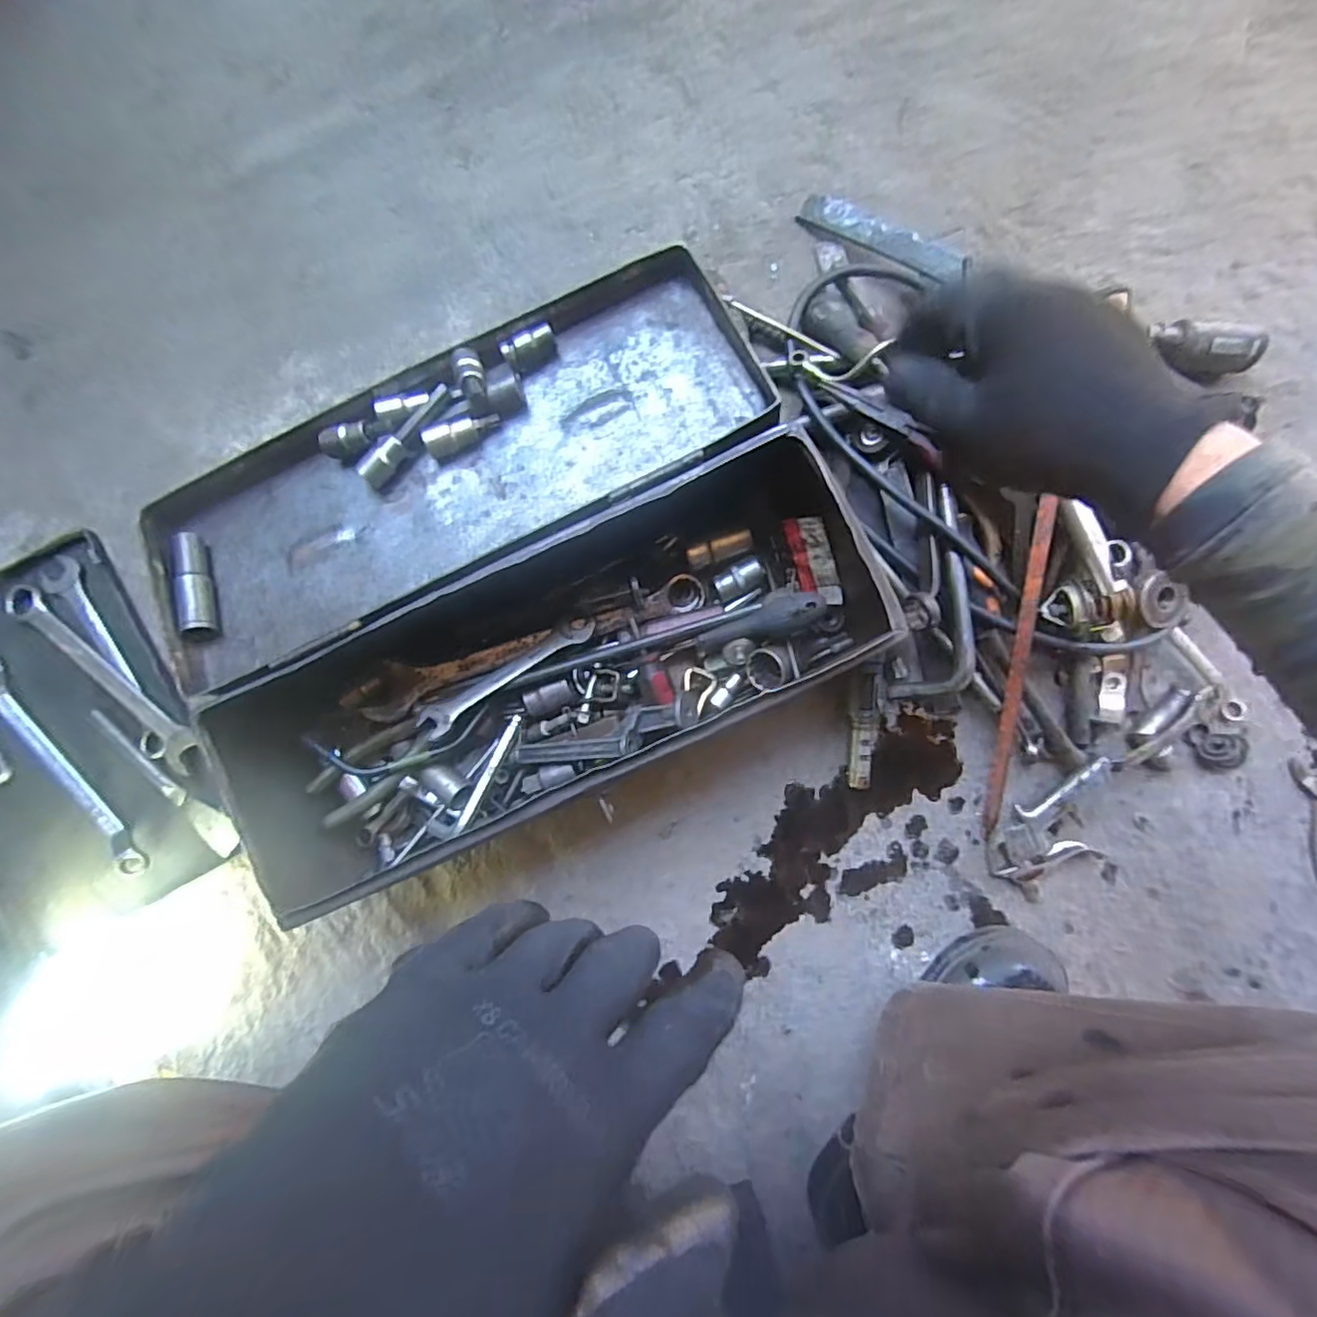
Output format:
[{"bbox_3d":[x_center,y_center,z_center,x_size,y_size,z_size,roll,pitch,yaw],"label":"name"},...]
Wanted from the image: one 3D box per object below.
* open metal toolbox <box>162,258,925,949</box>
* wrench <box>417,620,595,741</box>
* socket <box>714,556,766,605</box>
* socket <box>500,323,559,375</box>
[{"bbox_3d":[-0.106,-0.062,0.455,0.439,0.151,0.316,-25,87,1],"label":"open metal toolbox"},{"bbox_3d":[-0.115,0.013,0.461,0.150,0.010,0.037,-28,48,-4],"label":"wrench"},{"bbox_3d":[0.066,-0.062,0.481,0.042,0.022,0.024,-29,87,1],"label":"socket"},{"bbox_3d":[-0.091,-0.224,0.435,0.038,0.022,0.018,-27,87,1],"label":"socket"}]

